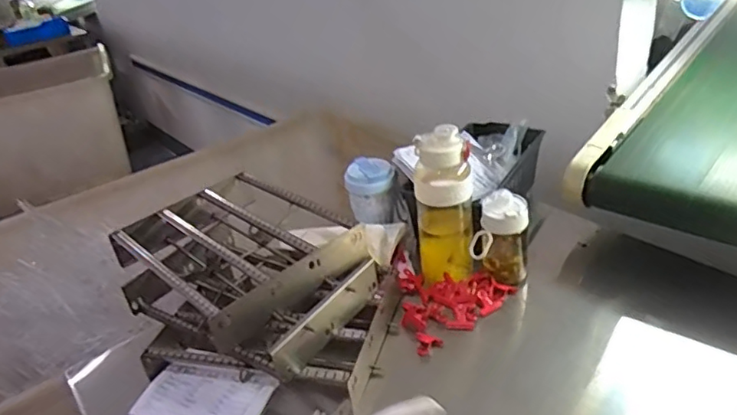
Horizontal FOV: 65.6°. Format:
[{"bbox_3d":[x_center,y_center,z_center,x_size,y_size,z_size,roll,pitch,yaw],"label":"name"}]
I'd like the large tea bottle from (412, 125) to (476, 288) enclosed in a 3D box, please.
[{"bbox_3d":[0.117,0.002,0.881,0.087,0.244,0.074,-9,29,-3],"label":"large tea bottle"}]

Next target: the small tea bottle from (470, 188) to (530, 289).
[{"bbox_3d":[0.205,0.051,0.892,0.087,0.134,0.065,-1,30,11],"label":"small tea bottle"}]

